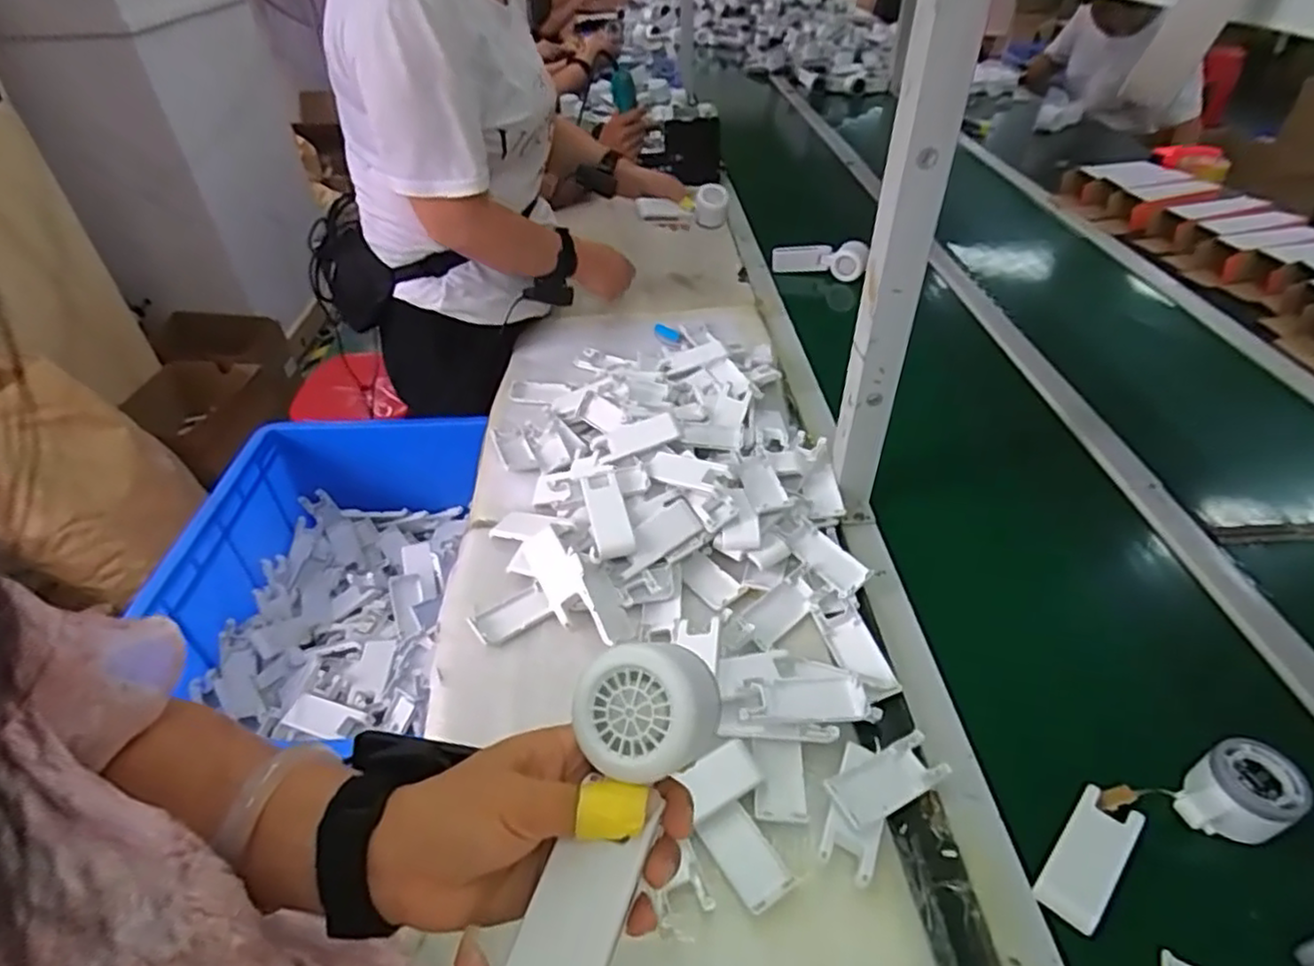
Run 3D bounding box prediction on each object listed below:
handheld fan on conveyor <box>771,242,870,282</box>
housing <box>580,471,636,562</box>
[{"bbox_3d":[0.290,-0.395,1.206,0.169,0.060,0.033,11,40,28],"label":"handheld fan on conveyor"},{"bbox_3d":[-0.055,0.032,0.689,0.041,0.026,0.101,-10,42,-11],"label":"housing"}]

